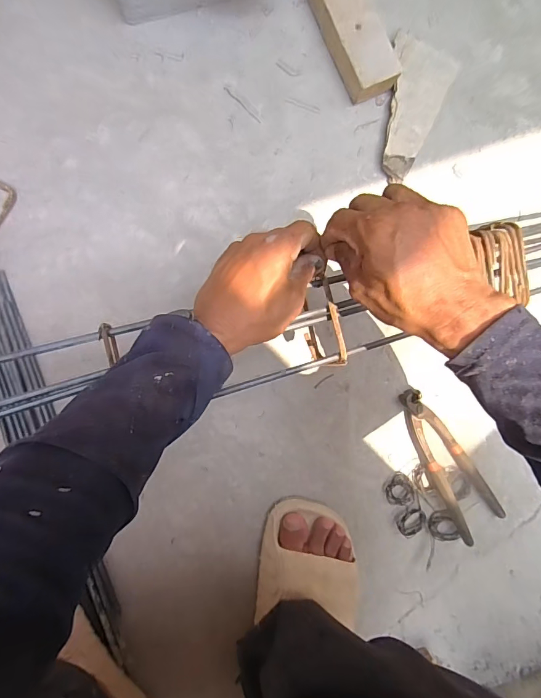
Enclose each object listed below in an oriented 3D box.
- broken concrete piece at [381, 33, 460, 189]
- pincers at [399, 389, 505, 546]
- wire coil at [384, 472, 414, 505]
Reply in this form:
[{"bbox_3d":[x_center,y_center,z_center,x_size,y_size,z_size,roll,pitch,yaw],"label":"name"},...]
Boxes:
[{"bbox_3d":[0.170,-0.309,0.517,0.083,0.023,0.171,23,89,-6],"label":"broken concrete piece"},{"bbox_3d":[0.233,0.155,0.546,0.066,0.027,0.215,-34,95,-4],"label":"pincers"},{"bbox_3d":[0.176,0.192,0.551,0.039,0.006,0.045,-19,94,-5],"label":"wire coil"}]

